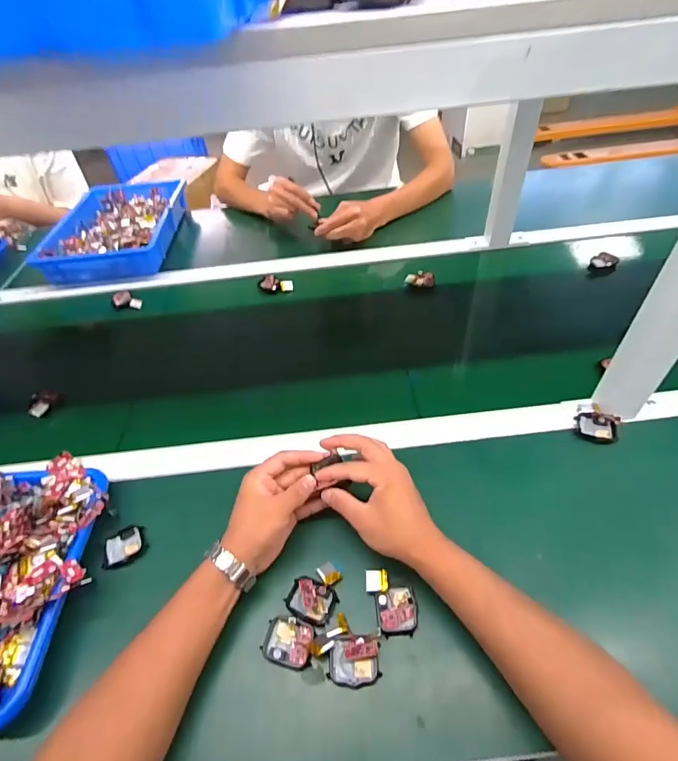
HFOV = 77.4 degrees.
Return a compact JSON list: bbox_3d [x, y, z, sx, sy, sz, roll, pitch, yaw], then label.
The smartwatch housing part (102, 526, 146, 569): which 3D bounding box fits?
[{"bbox_3d":[-0.240,0.188,0.477,0.044,0.011,0.043,-17,48,-9],"label":"smartwatch housing part"}]

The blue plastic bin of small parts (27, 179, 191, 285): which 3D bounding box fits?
[{"bbox_3d":[-0.495,-0.349,0.951,0.251,0.054,0.372,-4,48,3],"label":"blue plastic bin of small parts"}]

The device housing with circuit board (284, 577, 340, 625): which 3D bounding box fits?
[{"bbox_3d":[-0.028,0.218,0.421,0.046,0.017,0.037,16,52,20],"label":"device housing with circuit board"}]

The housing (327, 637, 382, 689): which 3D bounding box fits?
[{"bbox_3d":[0.014,0.254,0.383,0.045,0.016,0.036,-5,47,1],"label":"housing"}]

